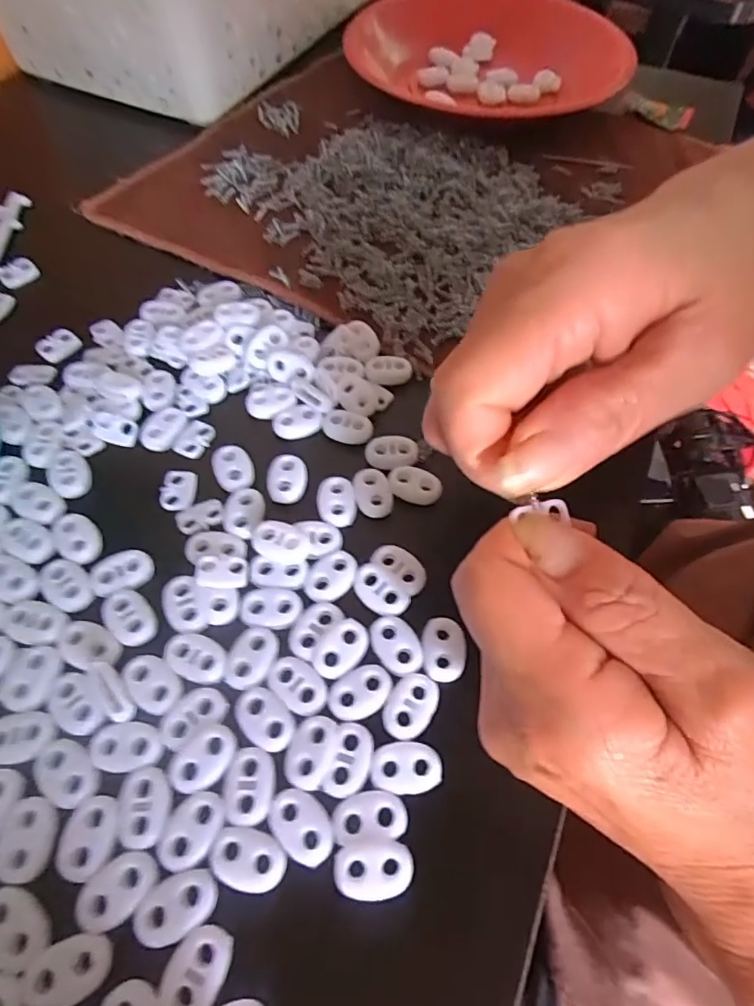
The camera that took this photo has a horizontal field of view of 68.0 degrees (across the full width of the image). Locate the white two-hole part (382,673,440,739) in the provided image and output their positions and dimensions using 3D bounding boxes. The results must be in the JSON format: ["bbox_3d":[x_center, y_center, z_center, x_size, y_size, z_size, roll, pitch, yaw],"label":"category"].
[{"bbox_3d":[0.011,0.069,0.190,0.016,0.004,0.022,27,63,14],"label":"white two-hole part"}]

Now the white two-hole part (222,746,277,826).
[{"bbox_3d":[-0.041,0.089,0.177,0.016,0.004,0.022,3,60,0],"label":"white two-hole part"}]

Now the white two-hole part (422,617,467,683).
[{"bbox_3d":[0.024,0.052,0.200,0.015,0.004,0.023,3,60,0],"label":"white two-hole part"}]

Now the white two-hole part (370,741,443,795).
[{"bbox_3d":[0.010,0.085,0.180,0.023,0.004,0.015,3,60,1],"label":"white two-hole part"}]

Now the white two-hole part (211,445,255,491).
[{"bbox_3d":[-0.061,-0.015,0.238,0.016,0.005,0.022,-24,63,-15],"label":"white two-hole part"}]

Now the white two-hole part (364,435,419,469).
[{"bbox_3d":[0.007,-0.022,0.244,0.023,0.005,0.014,4,60,1],"label":"white two-hole part"}]

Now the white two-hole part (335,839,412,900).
[{"bbox_3d":[-0.001,0.108,0.164,0.023,0.004,0.015,-6,60,-5],"label":"white two-hole part"}]

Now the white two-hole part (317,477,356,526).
[{"bbox_3d":[-0.017,-0.001,0.231,0.016,0.005,0.021,-8,60,-6],"label":"white two-hole part"}]

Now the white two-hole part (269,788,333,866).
[{"bbox_3d":[-0.023,0.100,0.172,0.015,0.004,0.023,-39,68,-21],"label":"white two-hole part"}]

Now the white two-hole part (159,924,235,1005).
[{"bbox_3d":[-0.050,0.130,0.154,0.016,0.004,0.022,20,61,10],"label":"white two-hole part"}]

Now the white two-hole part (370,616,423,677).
[{"bbox_3d":[0.007,0.051,0.201,0.015,0.004,0.023,-38,67,-21],"label":"white two-hole part"}]

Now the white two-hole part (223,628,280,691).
[{"bbox_3d":[-0.044,0.054,0.197,0.016,0.004,0.022,17,61,9],"label":"white two-hole part"}]

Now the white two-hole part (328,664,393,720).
[{"bbox_3d":[-0.006,0.064,0.192,0.023,0.004,0.016,-25,63,-15],"label":"white two-hole part"}]

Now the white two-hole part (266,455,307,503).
[{"bbox_3d":[-0.038,-0.011,0.235,0.016,0.004,0.021,-3,60,-3],"label":"white two-hole part"}]

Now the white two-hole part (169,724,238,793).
[{"bbox_3d":[-0.056,0.082,0.180,0.022,0.004,0.015,-35,66,-19],"label":"white two-hole part"}]

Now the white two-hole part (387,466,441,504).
[{"bbox_3d":[0.016,-0.007,0.236,0.023,0.005,0.014,15,60,7],"label":"white two-hole part"}]

